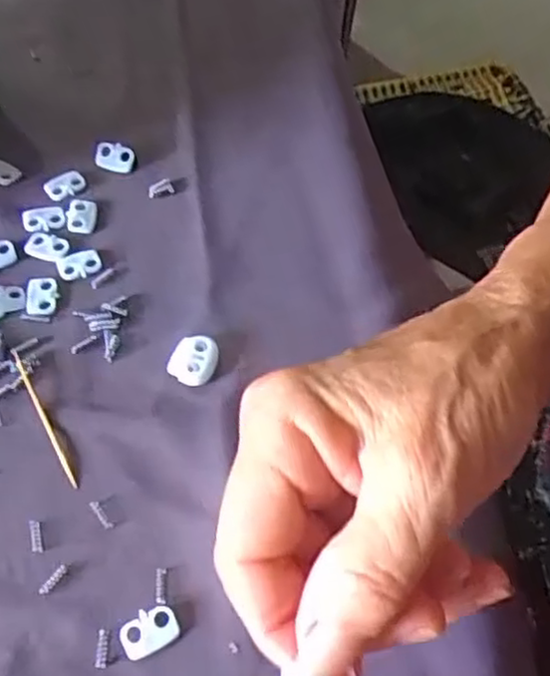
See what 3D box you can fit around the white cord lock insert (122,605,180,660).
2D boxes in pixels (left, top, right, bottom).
[{"bbox_3d":[-0.043,0.099,0.241,0.020,0.004,0.014,-29,64,-19],"label":"white cord lock insert"}]

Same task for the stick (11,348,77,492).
[{"bbox_3d":[-0.091,0.030,0.279,0.004,0.004,0.064,-25,63,-17],"label":"stick"}]

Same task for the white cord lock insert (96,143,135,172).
[{"bbox_3d":[-0.079,-0.088,0.348,0.020,0.010,0.009,13,59,5],"label":"white cord lock insert"}]

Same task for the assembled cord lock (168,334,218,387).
[{"bbox_3d":[-0.033,0.008,0.294,0.019,0.005,0.021,15,59,6],"label":"assembled cord lock"}]

